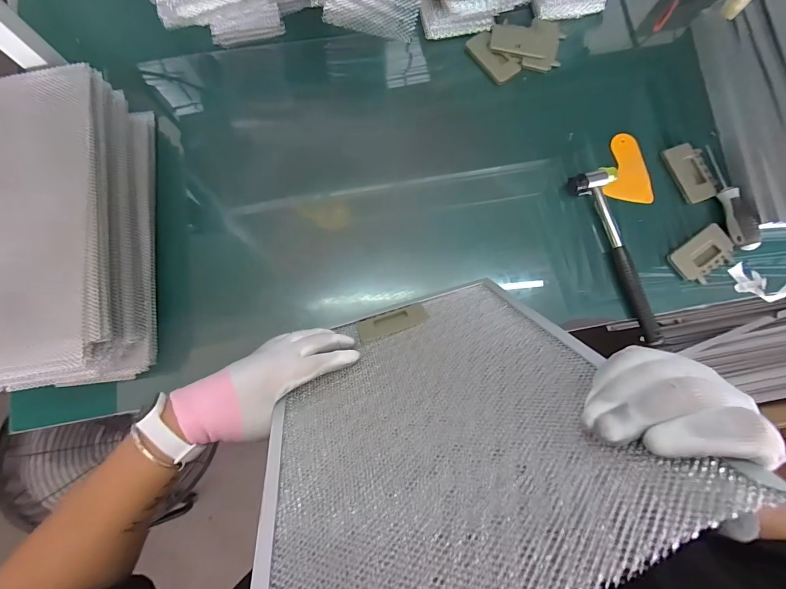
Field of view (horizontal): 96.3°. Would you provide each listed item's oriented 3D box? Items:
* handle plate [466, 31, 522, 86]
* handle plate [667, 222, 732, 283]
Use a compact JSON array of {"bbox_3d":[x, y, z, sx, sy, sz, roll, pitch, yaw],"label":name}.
[{"bbox_3d":[0.148,-0.355,0.525,0.049,0.008,0.086,-37,81,-7],"label":"handle plate"},{"bbox_3d":[0.425,-0.054,0.479,0.084,0.013,0.056,-38,82,-7],"label":"handle plate"}]

